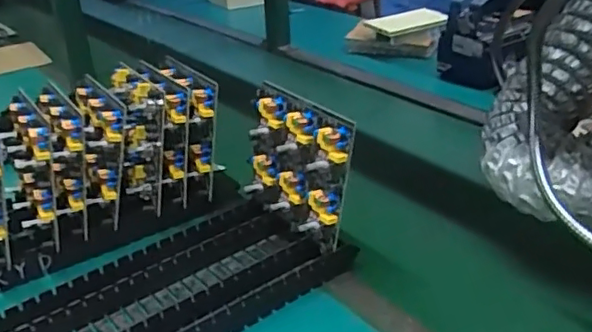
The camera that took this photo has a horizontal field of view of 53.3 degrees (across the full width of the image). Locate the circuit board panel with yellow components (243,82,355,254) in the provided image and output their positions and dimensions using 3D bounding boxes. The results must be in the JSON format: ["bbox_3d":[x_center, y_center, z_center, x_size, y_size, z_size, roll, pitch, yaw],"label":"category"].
[{"bbox_3d":[-0.002,-0.002,0.589,0.041,0.122,0.132,-22,35,-32],"label":"circuit board panel with yellow components"}]

